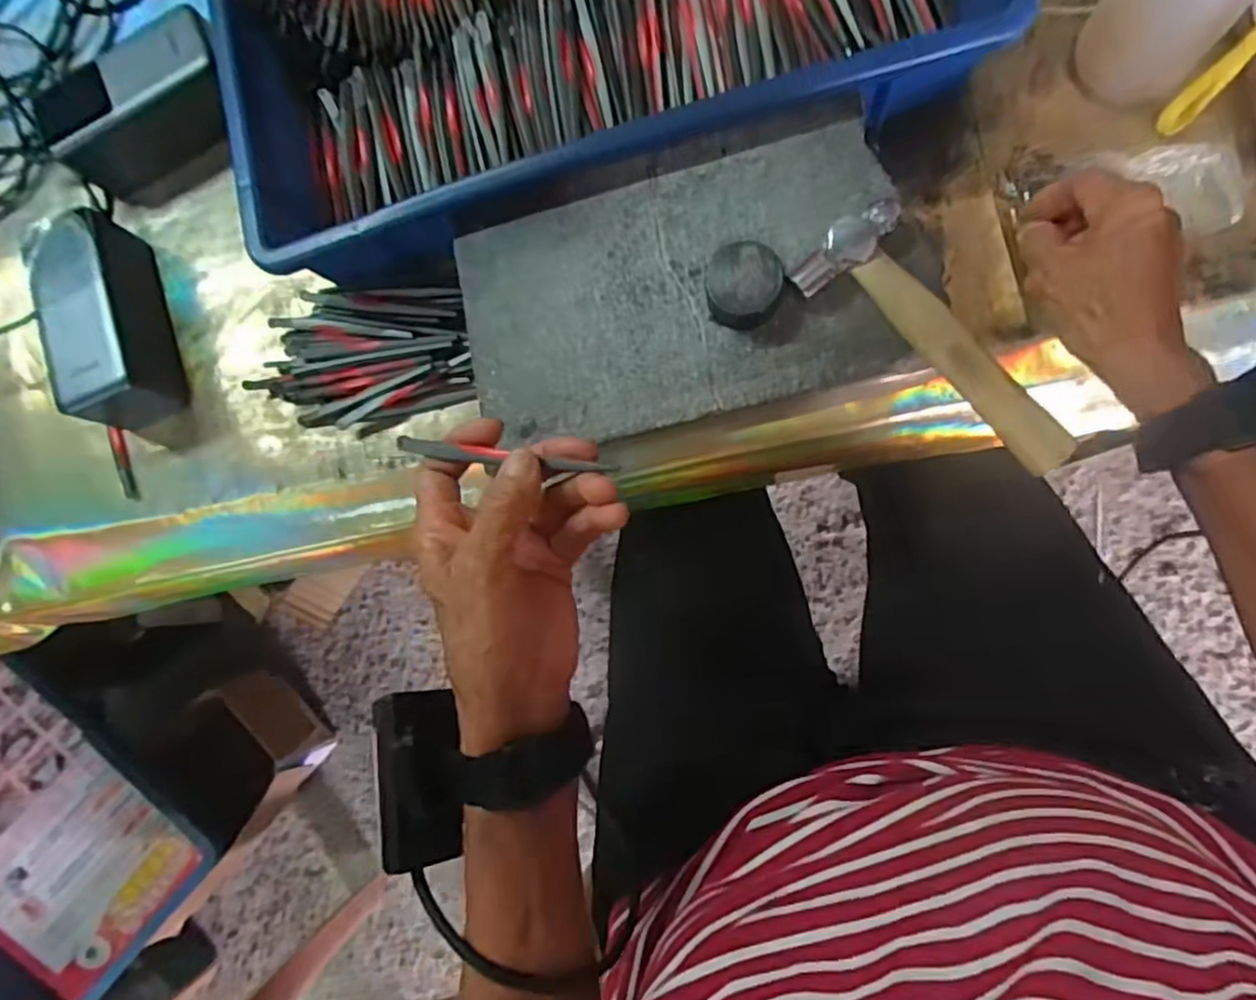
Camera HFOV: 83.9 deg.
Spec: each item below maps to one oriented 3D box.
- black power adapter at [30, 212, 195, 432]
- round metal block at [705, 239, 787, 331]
[{"bbox_3d":[-0.336,-0.114,0.449,0.052,0.056,0.128,-17,86,9],"label":"black power adapter"},{"bbox_3d":[0.058,-0.107,0.347,0.037,0.018,0.039,-1,84,10],"label":"round metal block"}]

